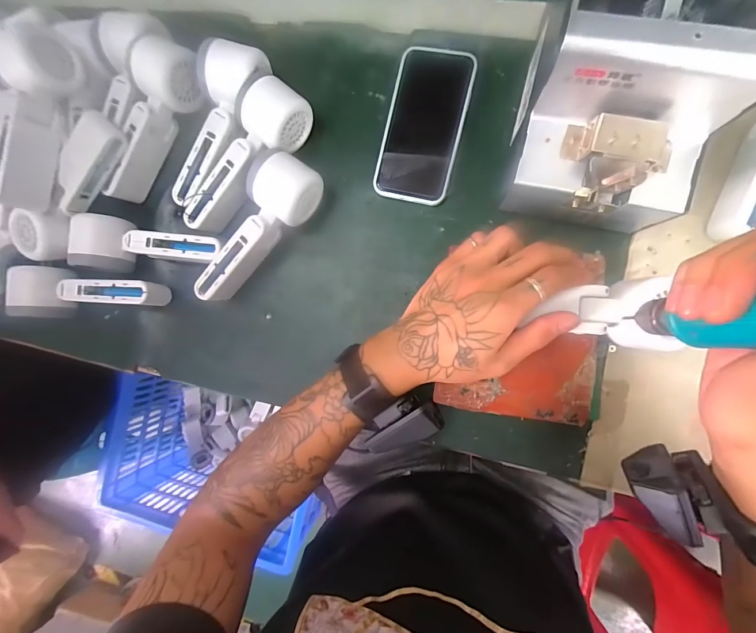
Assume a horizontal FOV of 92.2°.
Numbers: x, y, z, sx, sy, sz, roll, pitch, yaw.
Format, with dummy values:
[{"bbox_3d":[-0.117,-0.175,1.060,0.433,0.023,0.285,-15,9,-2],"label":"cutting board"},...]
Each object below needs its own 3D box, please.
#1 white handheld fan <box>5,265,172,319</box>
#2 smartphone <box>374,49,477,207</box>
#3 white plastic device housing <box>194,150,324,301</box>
[{"bbox_3d":[-0.310,-0.025,0.393,0.153,0.060,0.056,0,89,9],"label":"white handheld fan"},{"bbox_3d":[0.044,-0.187,0.360,0.076,0.010,0.143,14,92,9],"label":"smartphone"},{"bbox_3d":[-0.123,-0.084,0.365,0.053,0.051,0.165,42,96,7],"label":"white plastic device housing"}]

